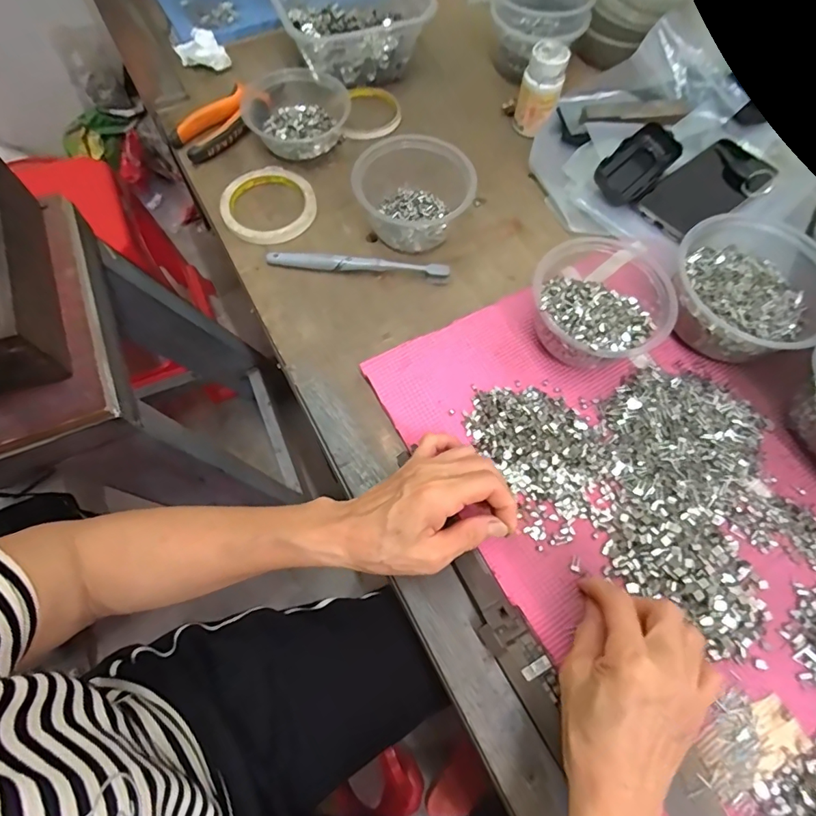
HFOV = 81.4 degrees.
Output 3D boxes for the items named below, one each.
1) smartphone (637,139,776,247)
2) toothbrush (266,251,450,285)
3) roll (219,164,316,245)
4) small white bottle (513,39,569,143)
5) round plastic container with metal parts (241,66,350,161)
[{"bbox_3d":[0.326,-0.241,0.508,0.169,0.014,0.073,-34,72,-15],"label":"smartphone"},{"bbox_3d":[-0.049,-0.143,0.470,0.179,0.011,0.017,6,67,0],"label":"toothbrush"},{"bbox_3d":[-0.147,-0.218,0.500,0.093,0.014,0.099,1,67,-2],"label":"roll"},{"bbox_3d":[0.148,-0.353,0.533,0.046,0.086,0.049,14,71,8],"label":"small white bottle"},{"bbox_3d":[-0.121,-0.331,0.529,0.115,0.032,0.112,1,67,-2],"label":"round plastic container with metal parts"}]

